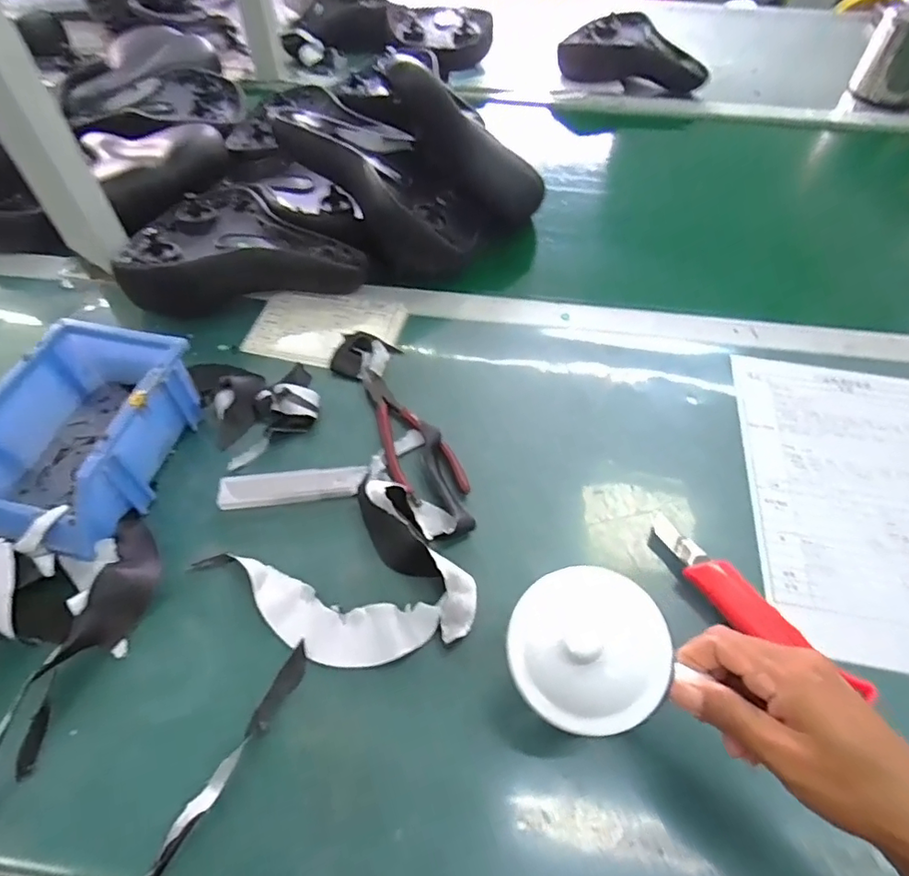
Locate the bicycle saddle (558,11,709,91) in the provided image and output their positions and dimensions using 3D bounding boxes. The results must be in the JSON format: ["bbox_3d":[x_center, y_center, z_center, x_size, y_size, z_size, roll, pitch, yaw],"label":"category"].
[{"bbox_3d":[0.308,-0.659,0.942,0.245,0.064,0.112,17,56,11],"label":"bicycle saddle"}]

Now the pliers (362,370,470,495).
[{"bbox_3d":[-0.046,-0.005,0.483,0.054,0.011,0.157,-24,58,-17],"label":"pliers"}]

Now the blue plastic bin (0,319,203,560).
[{"bbox_3d":[-0.294,-0.005,0.437,0.120,0.071,0.181,10,54,7],"label":"blue plastic bin"}]

